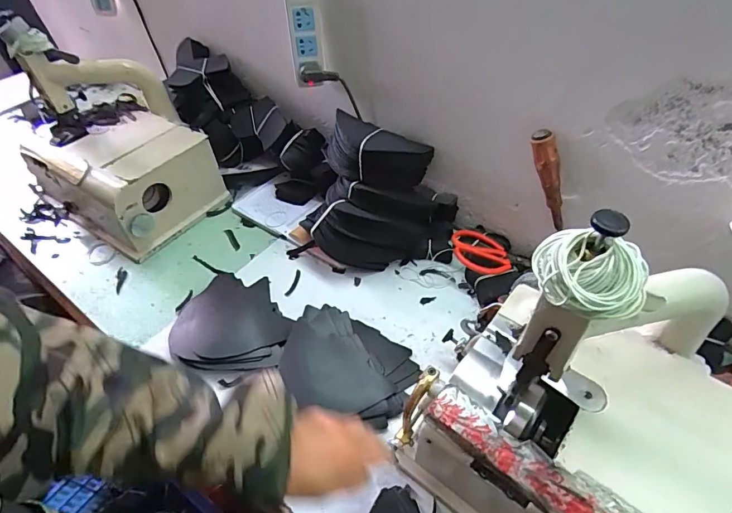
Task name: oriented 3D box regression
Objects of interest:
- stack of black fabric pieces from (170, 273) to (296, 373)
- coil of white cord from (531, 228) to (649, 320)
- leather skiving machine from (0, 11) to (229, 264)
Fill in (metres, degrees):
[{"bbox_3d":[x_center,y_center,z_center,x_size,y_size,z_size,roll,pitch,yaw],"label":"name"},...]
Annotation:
[{"bbox_3d":[-0.212,0.104,0.683,0.179,0.037,0.186,0,49,5],"label":"stack of black fabric pieces"},{"bbox_3d":[0.161,0.012,0.301,0.076,0.048,0.052,7,50,11],"label":"coil of white cord"},{"bbox_3d":[-0.494,-0.239,0.836,0.329,0.319,0.281,26,56,25],"label":"leather skiving machine"}]

